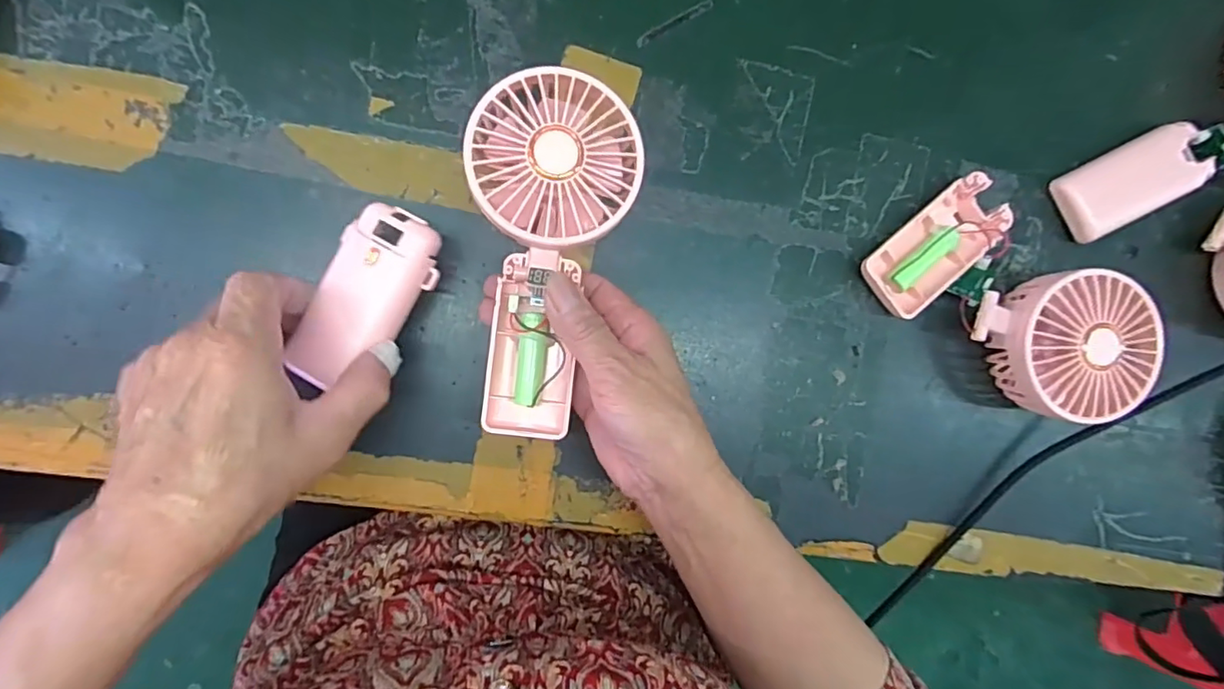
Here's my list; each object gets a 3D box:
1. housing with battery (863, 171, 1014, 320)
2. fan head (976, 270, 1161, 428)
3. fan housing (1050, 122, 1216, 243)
[{"bbox_3d":[0.194,-0.057,0.349,0.091,0.017,0.047,-38,97,-4],"label":"housing with battery"},{"bbox_3d":[0.261,-0.001,0.346,0.098,0.045,0.082,13,91,-8],"label":"fan head"},{"bbox_3d":[0.321,-0.100,0.362,0.088,0.020,0.044,-26,96,-6],"label":"fan housing"}]

